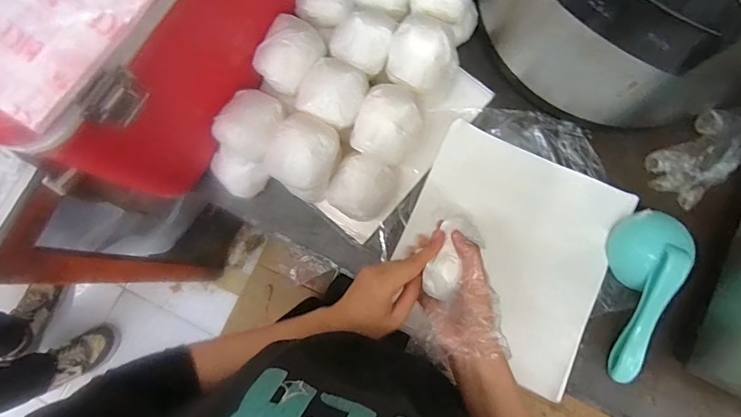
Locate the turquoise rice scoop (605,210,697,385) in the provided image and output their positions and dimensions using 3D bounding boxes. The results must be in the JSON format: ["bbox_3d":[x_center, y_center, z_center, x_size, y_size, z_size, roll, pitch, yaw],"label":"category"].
[{"bbox_3d":[0.316,0.100,0.504,0.072,0.064,0.200,20,81,5],"label":"turquoise rice scoop"}]

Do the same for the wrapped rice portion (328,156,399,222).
[{"bbox_3d":[-0.009,-0.026,0.528,0.073,0.055,0.082,28,82,6],"label":"wrapped rice portion"}]

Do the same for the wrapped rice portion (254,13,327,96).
[{"bbox_3d":[-0.093,-0.179,0.486,0.060,0.044,0.079,32,82,6],"label":"wrapped rice portion"}]

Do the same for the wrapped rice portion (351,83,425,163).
[{"bbox_3d":[0.023,-0.101,0.482,0.071,0.054,0.090,24,81,5],"label":"wrapped rice portion"}]

